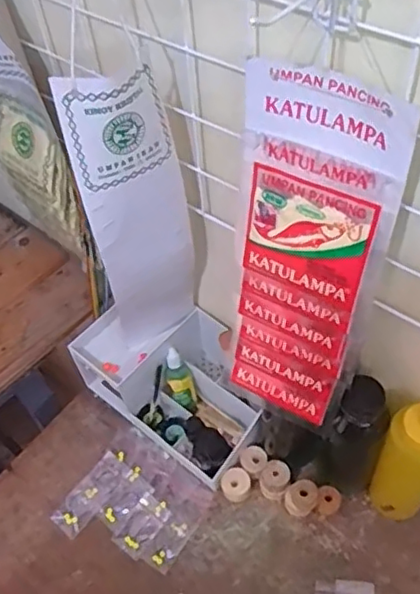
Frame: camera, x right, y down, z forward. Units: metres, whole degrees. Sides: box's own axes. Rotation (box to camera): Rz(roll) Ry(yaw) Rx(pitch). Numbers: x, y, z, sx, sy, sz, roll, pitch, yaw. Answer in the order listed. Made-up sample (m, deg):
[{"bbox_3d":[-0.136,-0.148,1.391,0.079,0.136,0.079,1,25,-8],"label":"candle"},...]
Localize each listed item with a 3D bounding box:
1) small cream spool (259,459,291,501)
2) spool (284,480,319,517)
[{"bbox_3d":[0.075,0.212,0.713,0.034,0.038,0.034,-3,53,4],"label":"small cream spool"},{"bbox_3d":[0.102,0.226,0.694,0.034,0.039,0.031,8,54,11],"label":"spool"}]

